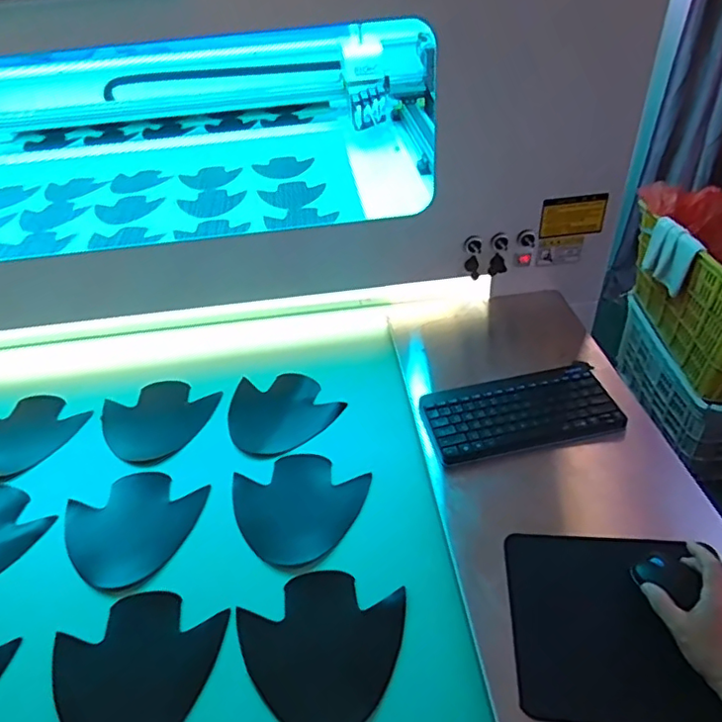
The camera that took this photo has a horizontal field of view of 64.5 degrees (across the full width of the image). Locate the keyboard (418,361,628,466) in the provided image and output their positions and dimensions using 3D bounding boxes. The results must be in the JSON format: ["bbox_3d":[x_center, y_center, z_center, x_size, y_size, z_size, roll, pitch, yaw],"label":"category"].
[{"bbox_3d":[0.238,0.071,0.867,0.282,0.019,0.144,-10,40,-9],"label":"keyboard"}]

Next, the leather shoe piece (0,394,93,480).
[{"bbox_3d":[-0.582,0.121,0.971,0.193,0.013,0.172,19,45,25],"label":"leather shoe piece"}]

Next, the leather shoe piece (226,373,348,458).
[{"bbox_3d":[-0.144,0.081,0.964,0.176,0.007,0.180,-30,46,-31],"label":"leather shoe piece"}]

